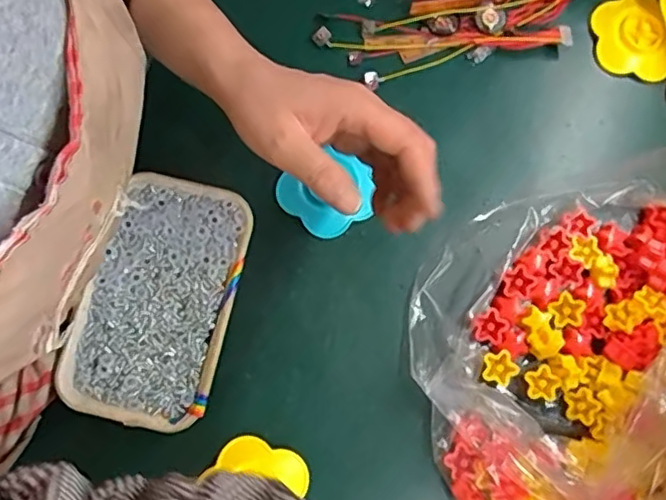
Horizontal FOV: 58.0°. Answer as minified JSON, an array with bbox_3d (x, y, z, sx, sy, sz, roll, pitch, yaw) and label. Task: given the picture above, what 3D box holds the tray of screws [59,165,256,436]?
[{"bbox_3d":[-0.128,0.037,0.446,0.101,0.029,0.174,14,79,-1],"label":"tray of screws"}]

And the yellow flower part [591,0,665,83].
[{"bbox_3d":[0.255,-0.178,0.513,0.057,0.010,0.075,-21,88,9],"label":"yellow flower part"}]

